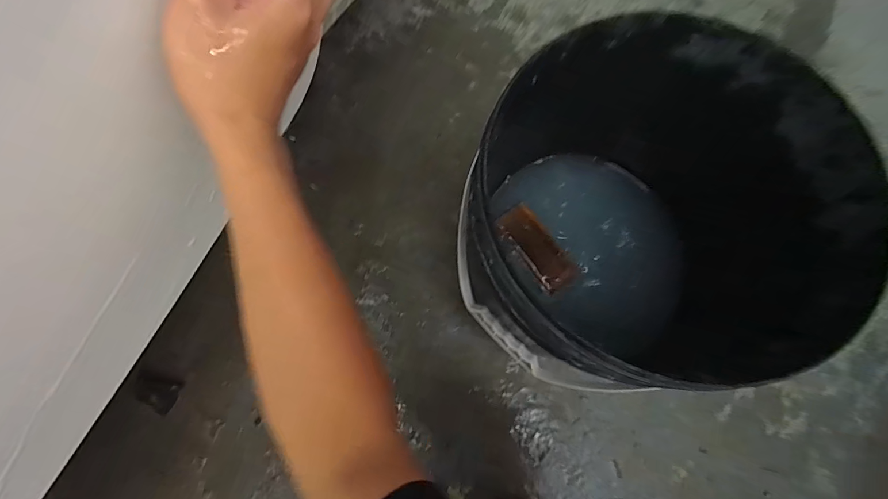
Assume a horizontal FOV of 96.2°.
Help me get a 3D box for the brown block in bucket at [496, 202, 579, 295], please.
[{"bbox_3d":[0.119,-0.002,0.502,0.048,0.010,0.115,-34,80,-11],"label":"brown block in bucket"}]

